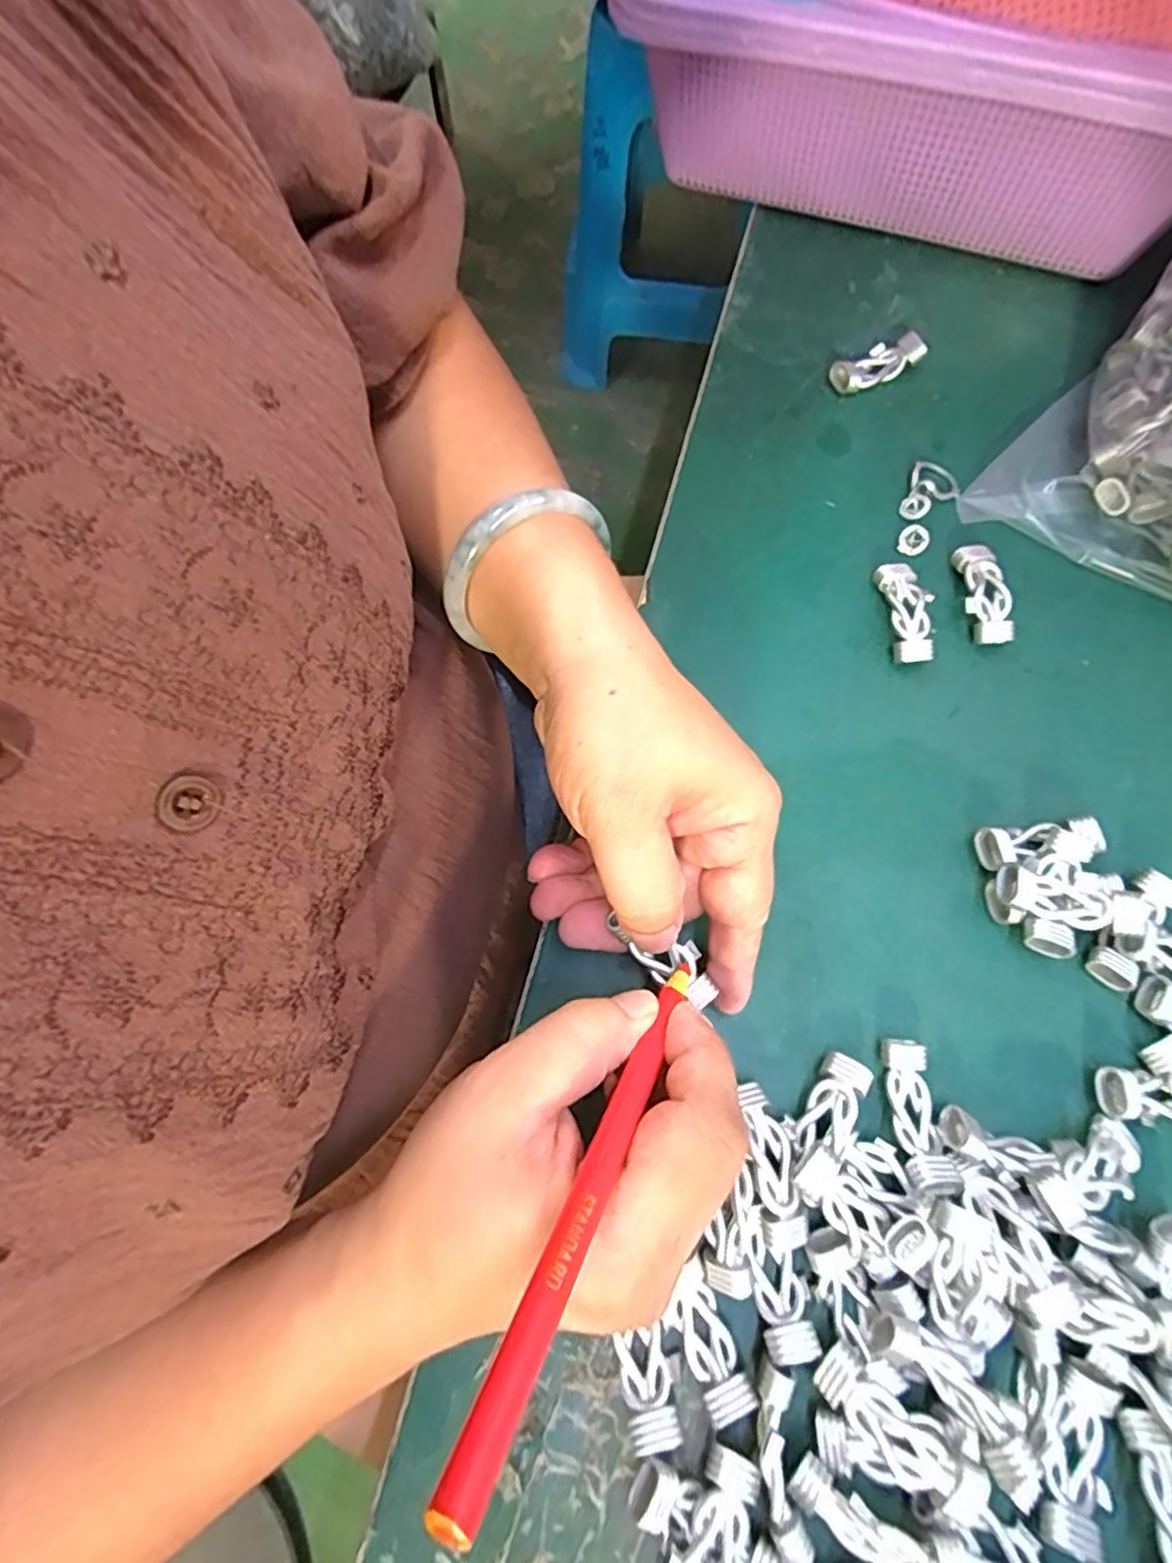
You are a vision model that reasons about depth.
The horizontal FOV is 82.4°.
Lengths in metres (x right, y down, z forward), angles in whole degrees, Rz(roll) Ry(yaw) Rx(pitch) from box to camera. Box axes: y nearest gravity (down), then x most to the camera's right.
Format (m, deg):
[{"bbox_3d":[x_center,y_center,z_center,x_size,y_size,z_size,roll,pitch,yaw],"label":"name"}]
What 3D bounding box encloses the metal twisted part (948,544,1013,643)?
[{"bbox_3d":[0.166,-0.079,0.281,0.016,0.011,0.045,1,71,2],"label":"metal twisted part"}]

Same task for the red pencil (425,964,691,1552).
[{"bbox_3d":[0.004,0.090,0.160,0.008,0.004,0.134,28,32,10],"label":"red pencil"}]

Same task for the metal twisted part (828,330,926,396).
[{"bbox_3d":[0.139,-0.203,0.324,0.042,0.013,0.019,-27,73,-8],"label":"metal twisted part"}]

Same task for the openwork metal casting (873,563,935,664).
[{"bbox_3d":[0.134,-0.070,0.280,0.017,0.011,0.045,-5,71,0],"label":"openwork metal casting"}]

